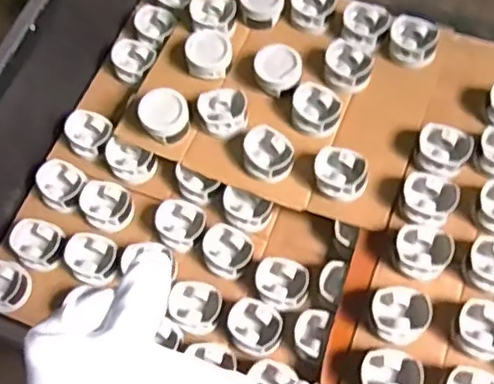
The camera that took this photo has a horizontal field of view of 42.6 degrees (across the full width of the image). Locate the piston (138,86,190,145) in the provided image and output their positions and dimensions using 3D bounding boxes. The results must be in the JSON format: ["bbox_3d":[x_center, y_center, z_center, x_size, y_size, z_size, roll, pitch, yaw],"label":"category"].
[{"bbox_3d":[-0.132,-0.122,1.014,0.078,0.064,0.078,-1,64,2],"label":"piston"}]

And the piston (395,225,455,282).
[{"bbox_3d":[0.250,0.088,0.907,0.076,0.053,0.074,-1,64,2],"label":"piston"}]

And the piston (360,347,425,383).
[{"bbox_3d":[0.186,0.246,0.831,0.076,0.052,0.073,-1,64,2],"label":"piston"}]

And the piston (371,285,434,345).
[{"bbox_3d":[0.208,0.168,0.868,0.076,0.057,0.076,-1,64,2],"label":"piston"}]

